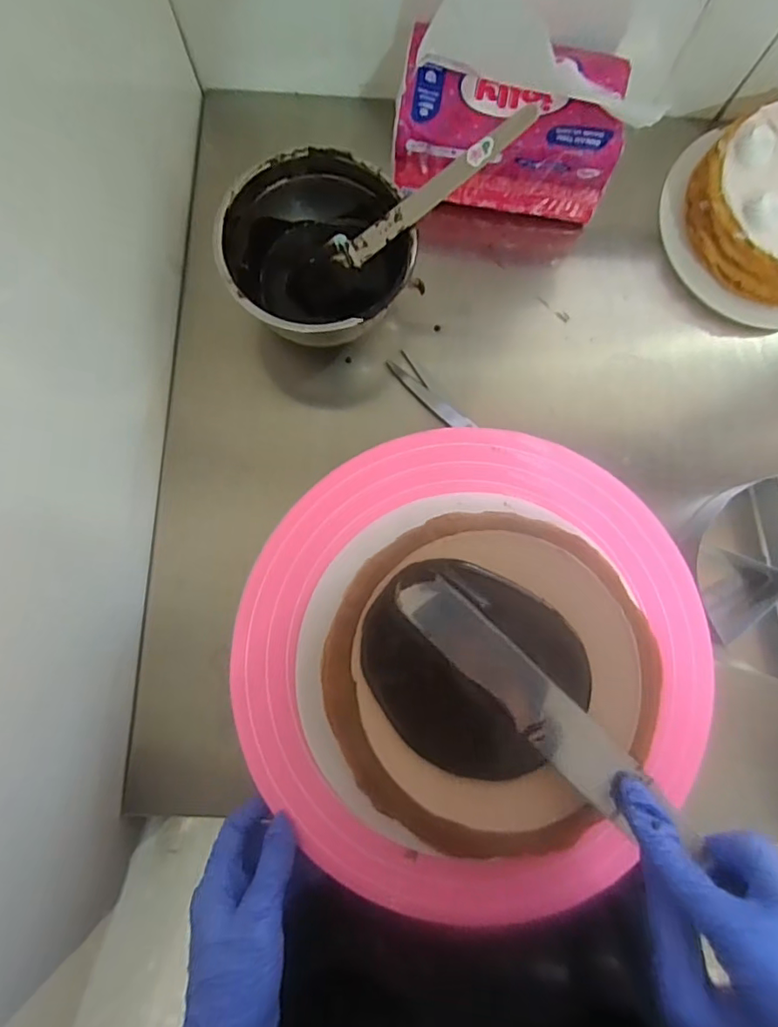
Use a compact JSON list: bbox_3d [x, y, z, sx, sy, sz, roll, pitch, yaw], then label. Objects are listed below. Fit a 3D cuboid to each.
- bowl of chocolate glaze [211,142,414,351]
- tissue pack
[{"bbox_3d":[-0.058,-0.205,0.473,0.144,0.094,0.150,0,82,-1],"label":"bowl of chocolate glaze"},{"bbox_3d":[0.104,-0.338,0.498,0.194,0.104,0.101,5,82,-1],"label":"tissue pack"}]

